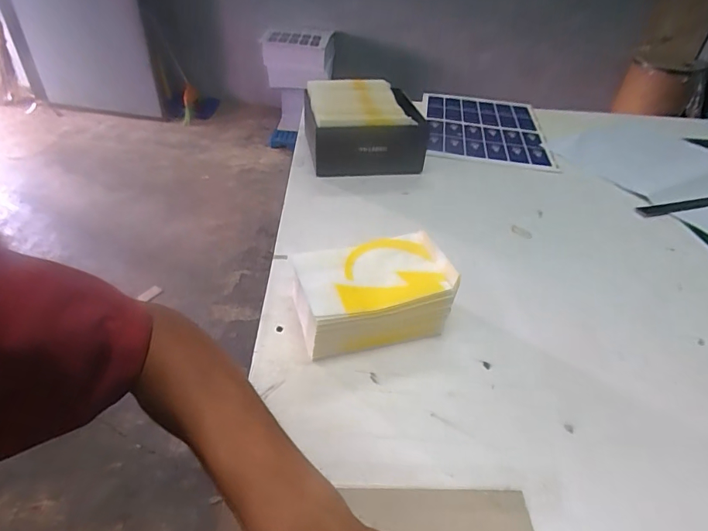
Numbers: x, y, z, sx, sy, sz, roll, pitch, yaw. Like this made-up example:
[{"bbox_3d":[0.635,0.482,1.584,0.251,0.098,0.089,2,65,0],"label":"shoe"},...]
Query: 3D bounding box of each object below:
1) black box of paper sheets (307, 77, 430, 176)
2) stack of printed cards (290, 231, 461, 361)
[{"bbox_3d":[0.019,-0.307,0.953,0.236,0.125,0.243,-3,40,-9],"label":"black box of paper sheets"},{"bbox_3d":[0.022,0.037,0.574,0.195,0.086,0.121,-9,43,-14],"label":"stack of printed cards"}]

